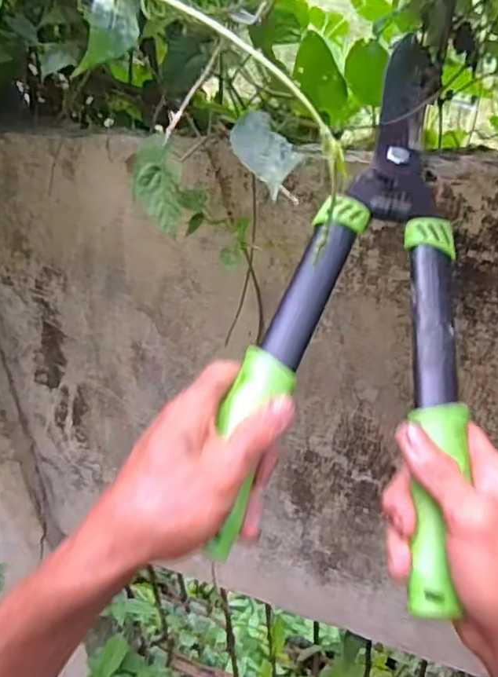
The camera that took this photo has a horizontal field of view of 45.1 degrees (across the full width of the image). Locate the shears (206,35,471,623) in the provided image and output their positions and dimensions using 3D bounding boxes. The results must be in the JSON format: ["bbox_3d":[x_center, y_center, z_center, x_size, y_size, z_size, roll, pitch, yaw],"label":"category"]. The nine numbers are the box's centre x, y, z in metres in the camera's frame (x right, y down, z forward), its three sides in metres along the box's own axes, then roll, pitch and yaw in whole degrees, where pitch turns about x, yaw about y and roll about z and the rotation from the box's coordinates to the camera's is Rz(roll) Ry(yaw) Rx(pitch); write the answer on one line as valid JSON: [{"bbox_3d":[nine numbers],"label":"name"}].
[{"bbox_3d":[0.085,-0.062,0.439,0.147,0.051,0.464,6,63,14],"label":"shears"}]

